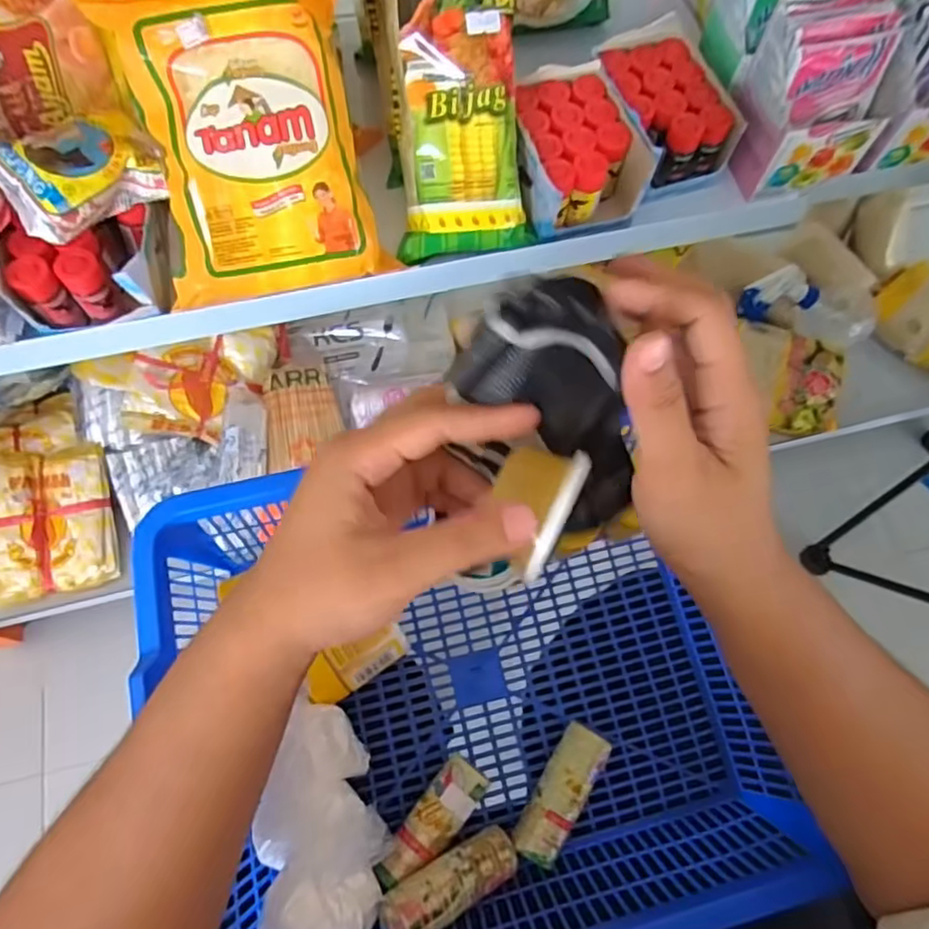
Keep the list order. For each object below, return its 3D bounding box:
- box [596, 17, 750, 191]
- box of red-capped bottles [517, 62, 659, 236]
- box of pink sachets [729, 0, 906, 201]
[{"bbox_3d":[0.150,-0.271,0.490,0.077,0.049,0.112,-21,70,-11],"label":"box"},{"bbox_3d":[0.076,-0.228,0.477,0.087,0.060,0.110,-19,69,-10],"label":"box of red-capped bottles"},{"bbox_3d":[0.255,-0.264,0.461,0.089,0.106,0.071,-7,68,-5],"label":"box of pink sachets"}]

